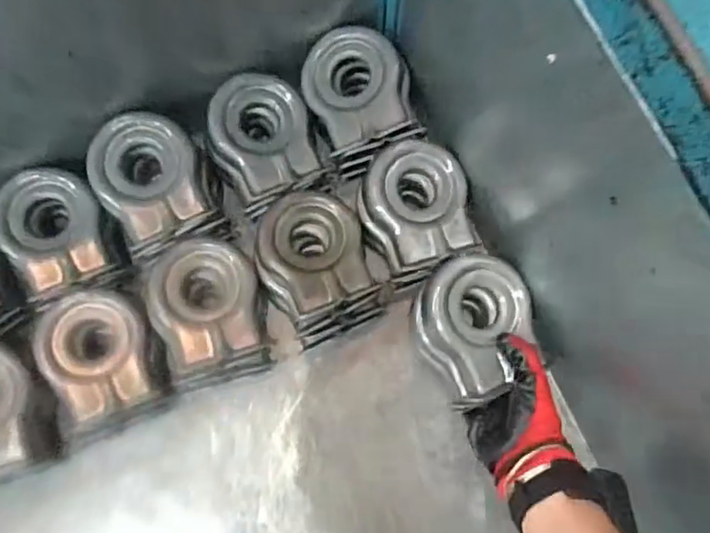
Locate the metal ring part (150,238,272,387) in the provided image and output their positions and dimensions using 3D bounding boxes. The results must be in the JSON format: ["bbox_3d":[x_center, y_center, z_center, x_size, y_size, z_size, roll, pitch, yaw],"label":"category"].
[{"bbox_3d":[-0.139,0.040,0.563,0.094,0.032,0.125,-13,80,-2],"label":"metal ring part"}]

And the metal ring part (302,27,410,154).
[{"bbox_3d":[0.001,-0.175,0.582,0.092,0.047,0.115,-27,81,-5],"label":"metal ring part"}]

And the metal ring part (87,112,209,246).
[{"bbox_3d":[-0.196,-0.083,0.564,0.099,0.045,0.113,-29,81,-5],"label":"metal ring part"}]

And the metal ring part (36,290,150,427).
[{"bbox_3d":[-0.248,0.084,0.565,0.096,0.037,0.119,-21,80,-3],"label":"metal ring part"}]

